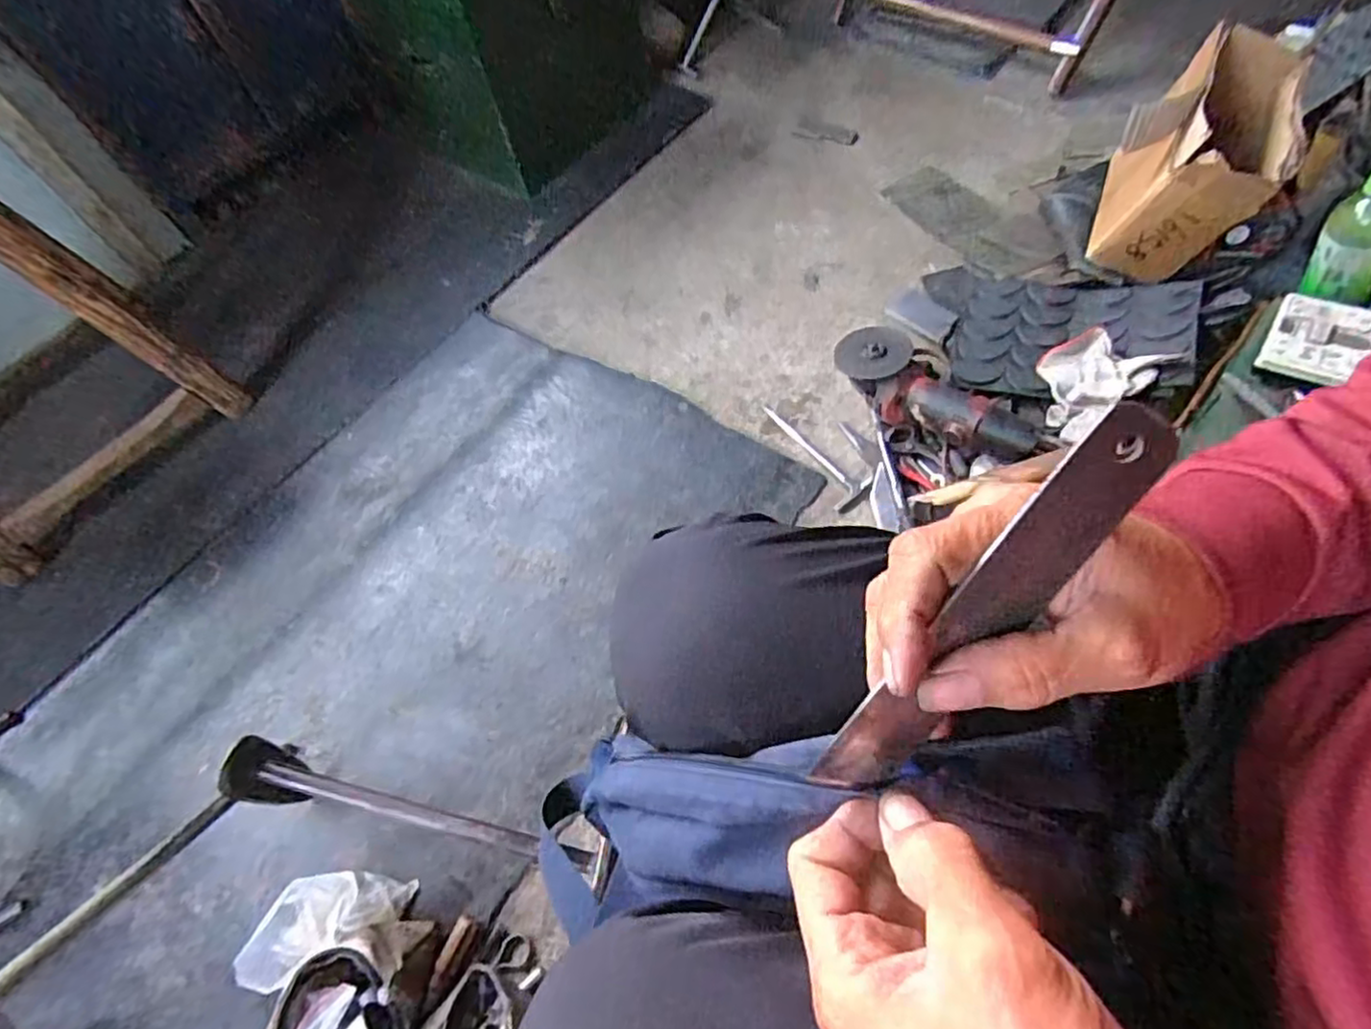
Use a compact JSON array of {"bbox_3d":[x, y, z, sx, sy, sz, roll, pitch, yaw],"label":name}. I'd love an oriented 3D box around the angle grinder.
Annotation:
[{"bbox_3d":[0.315,-0.157,0.856,0.108,0.078,0.271,-39,64,-15],"label":"angle grinder"}]

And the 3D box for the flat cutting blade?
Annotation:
[{"bbox_3d":[0.098,0.035,0.227,0.030,0.158,0.004,26,20,-18],"label":"flat cutting blade"}]

